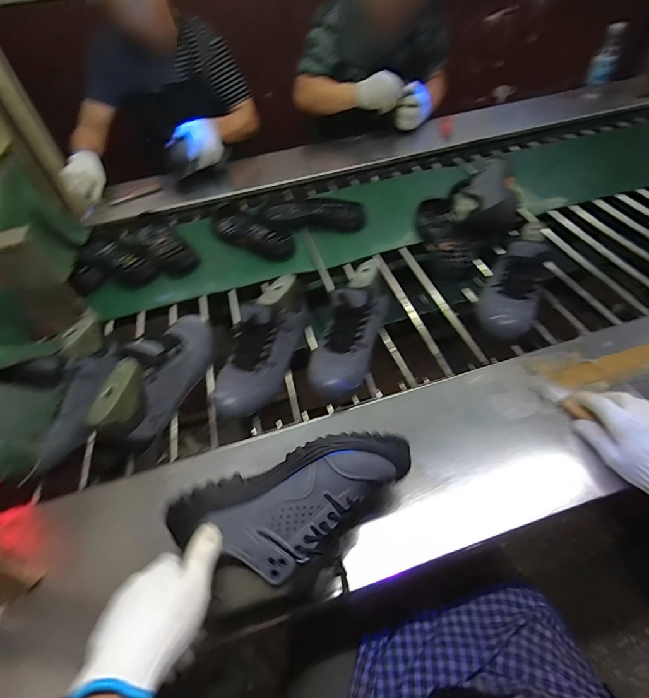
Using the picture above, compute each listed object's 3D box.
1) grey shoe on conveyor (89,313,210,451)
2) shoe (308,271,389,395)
[{"bbox_3d":[-0.276,0.037,0.654,0.090,0.136,0.283,8,52,12],"label":"grey shoe on conveyor"},{"bbox_3d":[0.046,-0.030,0.652,0.096,0.107,0.230,20,72,20],"label":"shoe"}]

